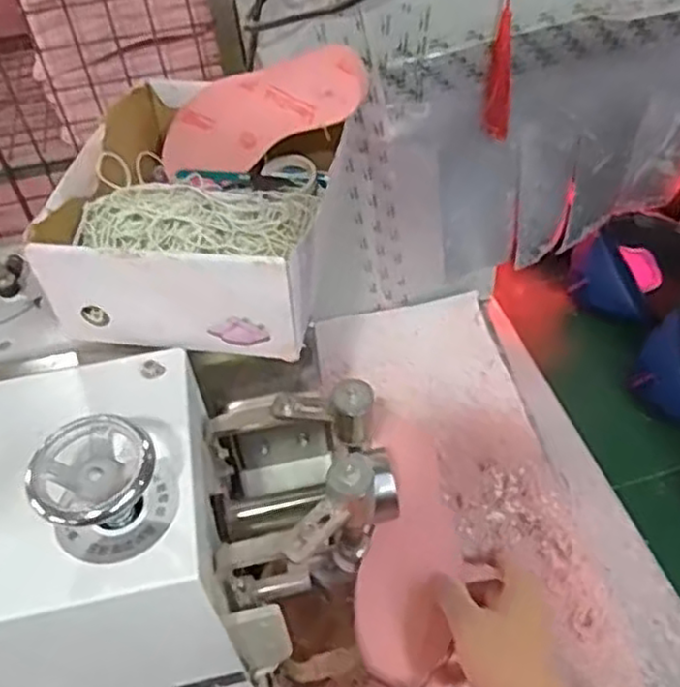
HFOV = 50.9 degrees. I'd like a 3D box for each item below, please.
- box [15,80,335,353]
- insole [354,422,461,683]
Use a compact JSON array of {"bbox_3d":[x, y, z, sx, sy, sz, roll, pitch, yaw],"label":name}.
[{"bbox_3d":[-0.103,-0.114,0.549,0.178,0.086,0.239,3,50,6],"label":"box"},{"bbox_3d":[0.053,0.143,0.540,0.068,0.020,0.211,4,41,7],"label":"insole"}]

